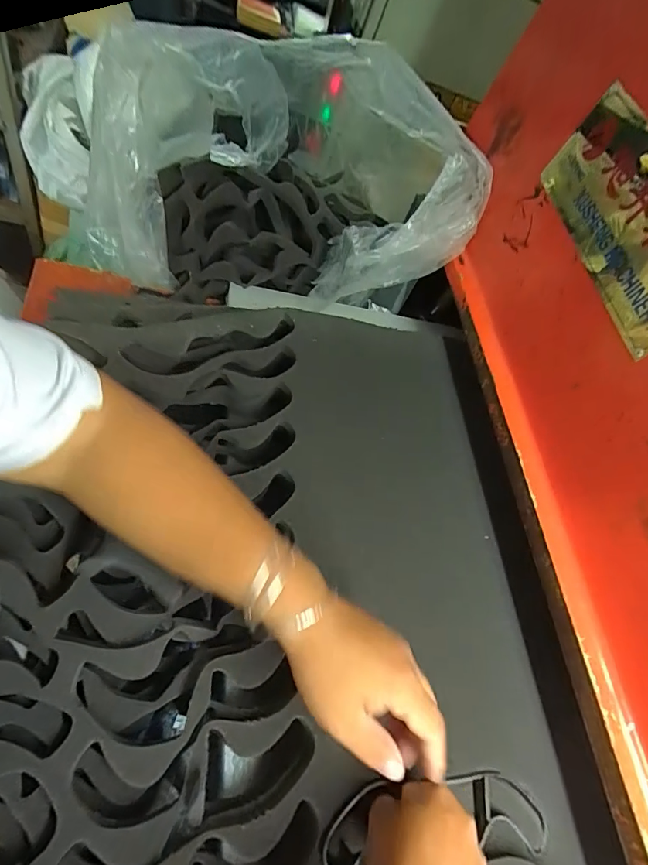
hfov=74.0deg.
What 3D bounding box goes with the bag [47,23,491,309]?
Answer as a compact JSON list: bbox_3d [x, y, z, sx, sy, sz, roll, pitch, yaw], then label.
[{"bbox_3d":[-0.055,-0.376,0.591,0.529,0.262,0.320,-1,67,-3],"label":"bag"}]

